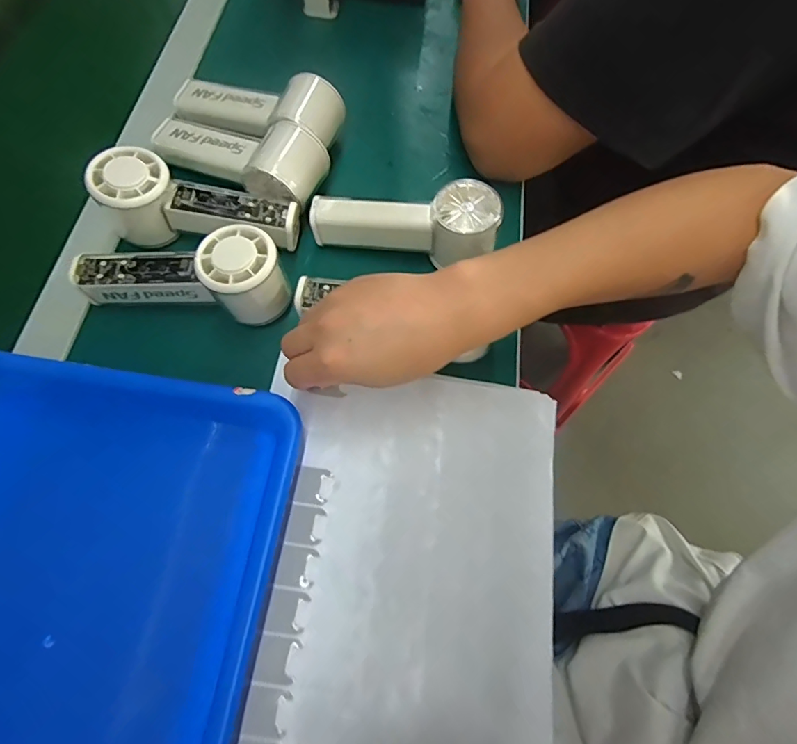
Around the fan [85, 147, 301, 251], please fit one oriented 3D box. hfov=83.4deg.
[{"bbox_3d":[-0.159,-0.131,0.359,0.150,0.056,0.057,12,69,2],"label":"fan"}]

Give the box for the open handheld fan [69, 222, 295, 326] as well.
[{"bbox_3d":[-0.163,-0.075,0.340,0.153,0.053,0.054,3,69,-1],"label":"open handheld fan"}]

